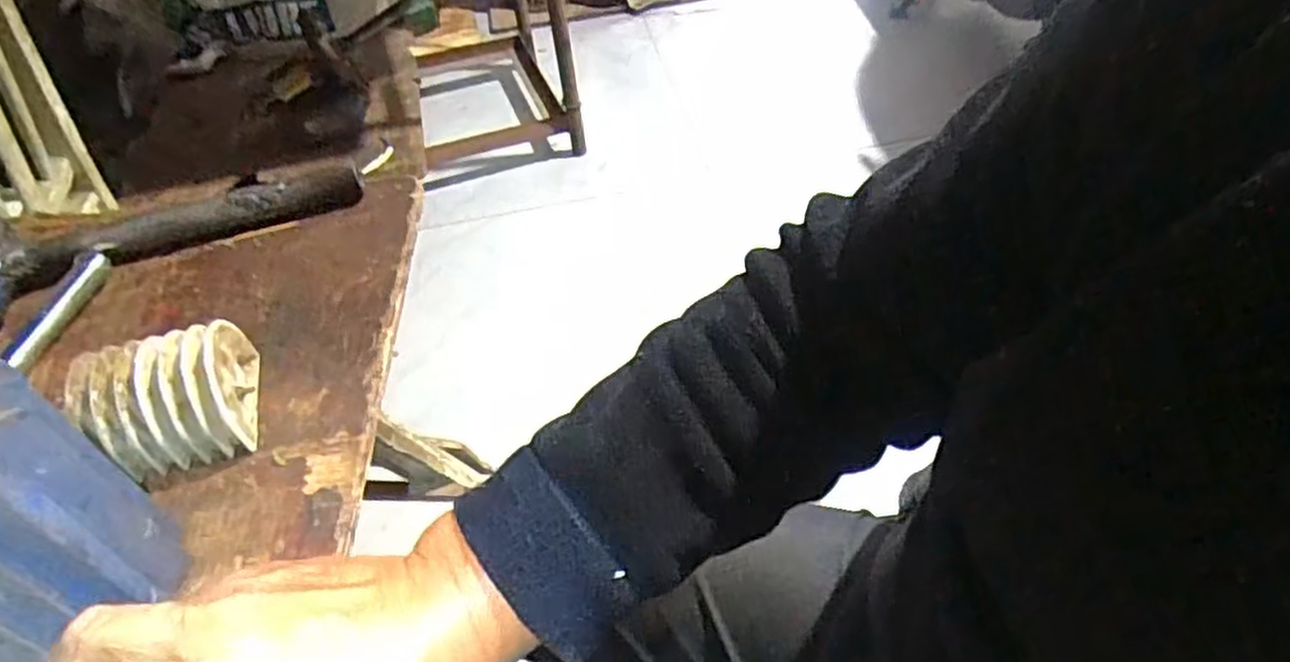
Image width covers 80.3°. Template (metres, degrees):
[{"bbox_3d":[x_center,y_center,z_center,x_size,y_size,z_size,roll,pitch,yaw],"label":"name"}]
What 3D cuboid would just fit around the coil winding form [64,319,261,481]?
[{"bbox_3d":[-0.281,0.039,0.454,0.086,0.055,0.065,-20,48,-12],"label":"coil winding form"}]

